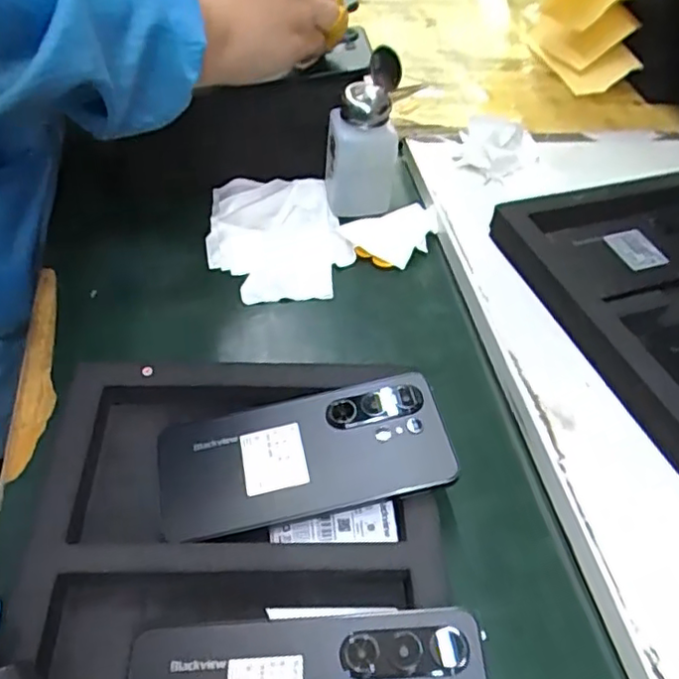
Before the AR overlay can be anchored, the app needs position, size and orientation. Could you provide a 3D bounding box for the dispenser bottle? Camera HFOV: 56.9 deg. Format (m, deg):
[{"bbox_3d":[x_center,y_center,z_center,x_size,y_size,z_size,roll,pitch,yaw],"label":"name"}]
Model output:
[{"bbox_3d":[0.018,-0.170,0.523,0.059,0.121,0.061,-7,52,-7],"label":"dispenser bottle"}]

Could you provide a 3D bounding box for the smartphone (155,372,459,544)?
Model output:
[{"bbox_3d":[-0.022,0.067,0.369,0.167,0.008,0.078,-13,52,-4],"label":"smartphone"}]

